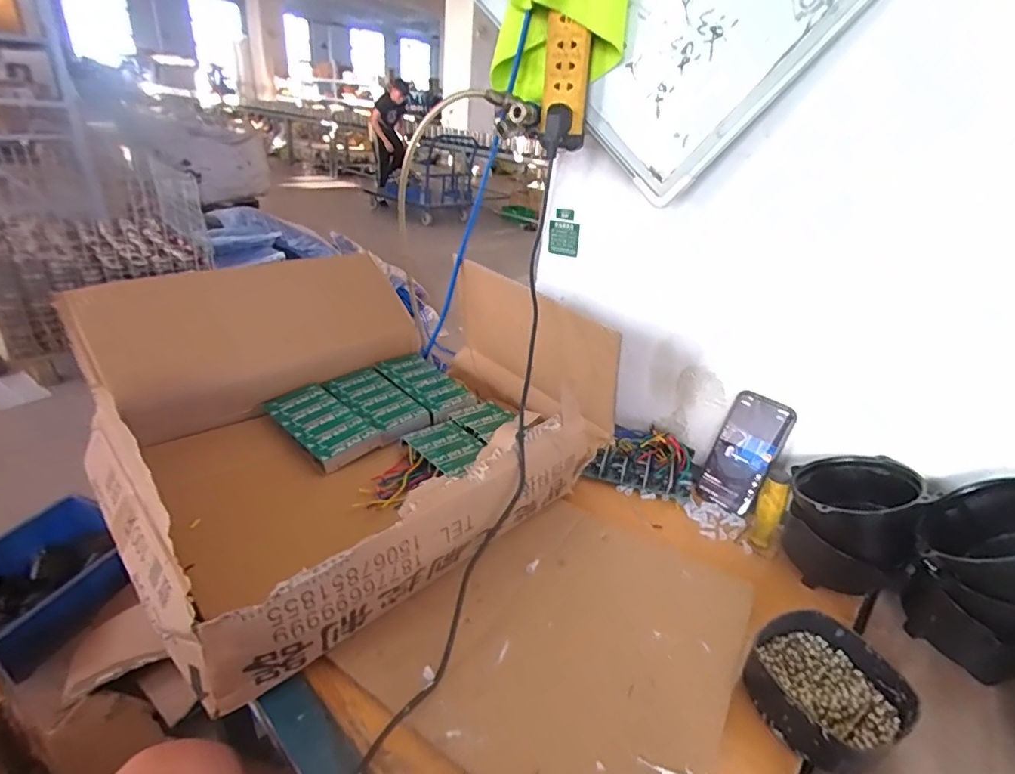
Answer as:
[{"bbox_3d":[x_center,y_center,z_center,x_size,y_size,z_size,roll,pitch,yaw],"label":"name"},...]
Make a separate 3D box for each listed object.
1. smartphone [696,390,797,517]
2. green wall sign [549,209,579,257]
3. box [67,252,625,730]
[{"bbox_3d":[0.328,0.090,0.708,0.078,0.161,0.016,28,11,33],"label":"smartphone"},{"bbox_3d":[0.095,-0.256,0.850,0.056,0.074,0.006,15,25,32],"label":"green wall sign"},{"bbox_3d":[-0.213,0.008,0.673,0.541,0.169,0.536,-22,40,-41],"label":"box"}]

